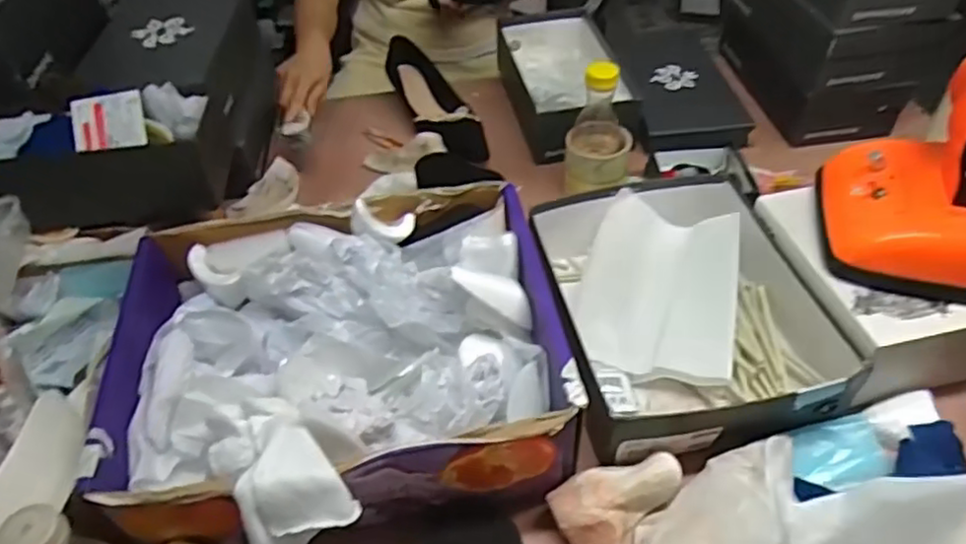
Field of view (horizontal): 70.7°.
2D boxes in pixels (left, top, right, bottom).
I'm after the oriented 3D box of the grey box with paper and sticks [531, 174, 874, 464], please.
[{"bbox_3d":[0.210,0.033,0.750,0.256,0.097,0.327,-9,47,-5],"label":"grey box with paper and sticks"}]

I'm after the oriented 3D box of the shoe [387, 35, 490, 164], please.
[{"bbox_3d":[-0.076,-0.261,1.064,0.087,0.050,0.268,-27,67,-21],"label":"shoe"}]

